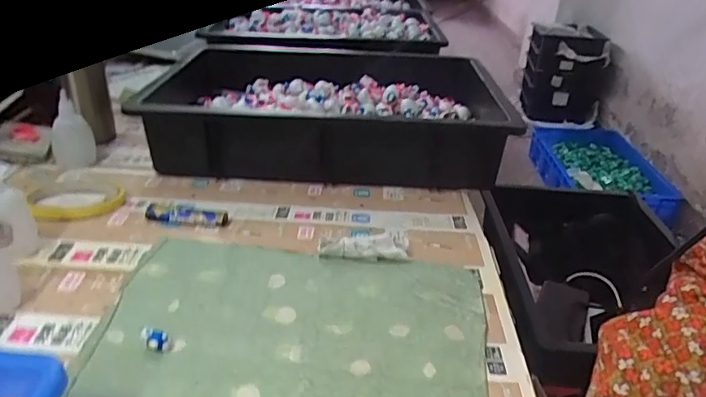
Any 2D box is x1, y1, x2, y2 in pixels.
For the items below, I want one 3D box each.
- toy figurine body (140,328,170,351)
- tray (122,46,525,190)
[{"bbox_3d":[-0.145,0.104,0.389,0.015,0.014,0.016,-21,39,-37],"label":"toy figurine body"},{"bbox_3d":[-0.033,-0.132,0.734,0.438,0.099,0.342,5,30,-1],"label":"tray"}]

